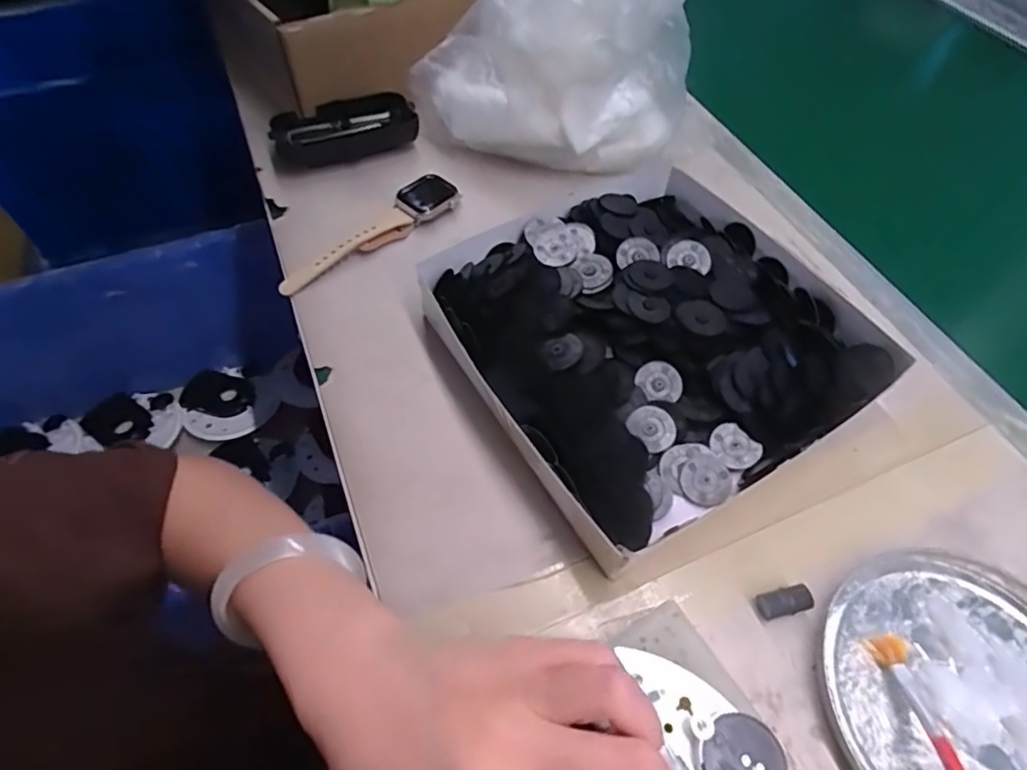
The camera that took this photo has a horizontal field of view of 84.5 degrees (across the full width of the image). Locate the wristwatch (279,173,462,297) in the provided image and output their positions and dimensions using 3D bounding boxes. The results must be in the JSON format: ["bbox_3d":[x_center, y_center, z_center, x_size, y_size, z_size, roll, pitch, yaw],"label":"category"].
[{"bbox_3d":[-0.101,-0.108,0.395,0.141,0.017,0.029,-35,63,-22],"label":"wristwatch"}]

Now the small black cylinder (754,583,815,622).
[{"bbox_3d":[0.129,0.104,0.270,0.025,0.010,0.012,-12,57,-9],"label":"small black cylinder"}]

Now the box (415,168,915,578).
[{"bbox_3d":[0.078,-0.031,0.340,0.213,0.040,0.207,-26,61,-17],"label":"box"}]

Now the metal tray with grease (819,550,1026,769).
[{"bbox_3d":[0.202,0.141,0.247,0.125,0.008,0.124,-35,63,-22],"label":"metal tray with grease"}]

